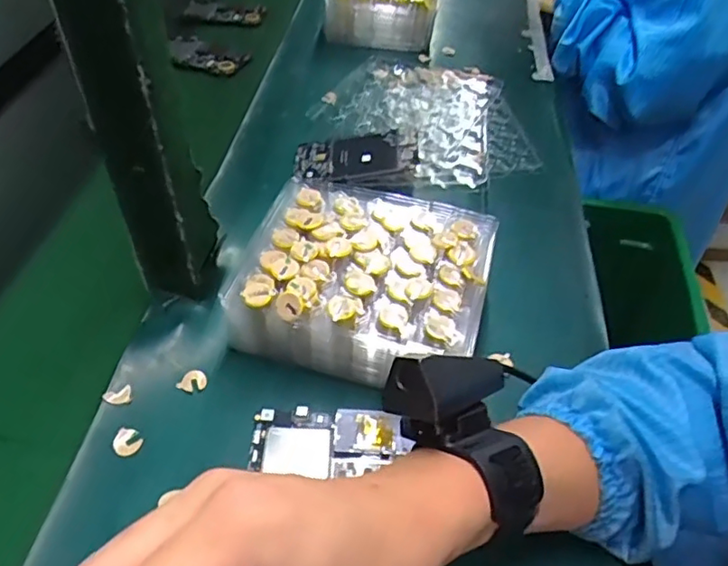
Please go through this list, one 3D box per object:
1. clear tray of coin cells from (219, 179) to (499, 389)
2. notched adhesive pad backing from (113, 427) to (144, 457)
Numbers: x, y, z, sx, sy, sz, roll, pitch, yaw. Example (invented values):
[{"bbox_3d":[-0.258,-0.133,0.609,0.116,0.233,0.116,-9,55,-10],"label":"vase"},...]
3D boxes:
[{"bbox_3d":[0.001,-0.003,0.458,0.178,0.062,0.151,11,47,12],"label":"clear tray of coin cells"},{"bbox_3d":[-0.154,0.103,0.394,0.018,0.005,0.017,-1,45,1],"label":"notched adhesive pad backing"}]

